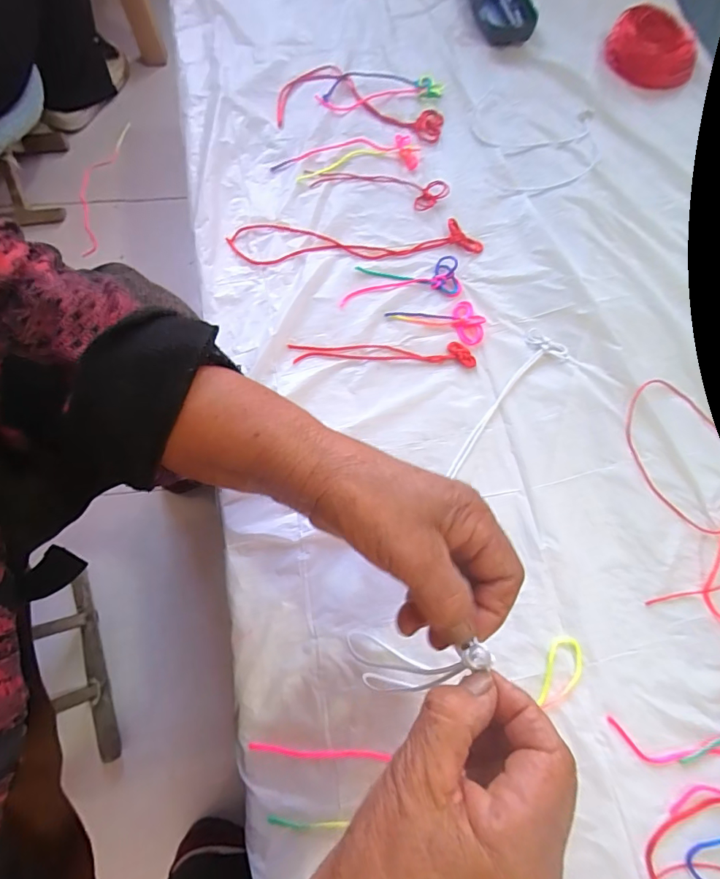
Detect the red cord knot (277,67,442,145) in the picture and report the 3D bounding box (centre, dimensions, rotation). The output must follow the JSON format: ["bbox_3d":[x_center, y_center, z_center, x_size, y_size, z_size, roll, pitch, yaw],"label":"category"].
[{"bbox_3d":[0.001,-0.338,0.451,0.163,0.007,0.086,4,73,-1],"label":"red cord knot"}]

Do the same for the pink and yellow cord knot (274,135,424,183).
[{"bbox_3d":[-0.012,-0.268,0.426,0.139,0.004,0.043,-10,73,-5],"label":"pink and yellow cord knot"}]

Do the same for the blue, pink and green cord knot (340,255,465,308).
[{"bbox_3d":[0.034,-0.135,0.384,0.104,0.006,0.036,-6,73,-4],"label":"blue, pink and green cord knot"}]

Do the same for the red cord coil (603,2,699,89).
[{"bbox_3d":[0.308,-0.412,0.469,0.091,0.025,0.082,30,74,7],"label":"red cord coil"}]

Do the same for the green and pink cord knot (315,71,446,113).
[{"bbox_3d":[0.019,-0.356,0.453,0.123,0.008,0.045,-11,73,-6],"label":"green and pink cord knot"}]

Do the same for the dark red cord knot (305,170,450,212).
[{"bbox_3d":[0.015,-0.236,0.414,0.131,0.009,0.032,12,73,2],"label":"dark red cord knot"}]

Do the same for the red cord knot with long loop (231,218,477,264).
[{"bbox_3d":[-0.003,-0.174,0.398,0.219,0.005,0.041,-3,73,-3],"label":"red cord knot with long loop"}]

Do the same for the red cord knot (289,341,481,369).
[{"bbox_3d":[0.019,-0.070,0.365,0.149,0.005,0.019,1,73,-2],"label":"red cord knot"}]

